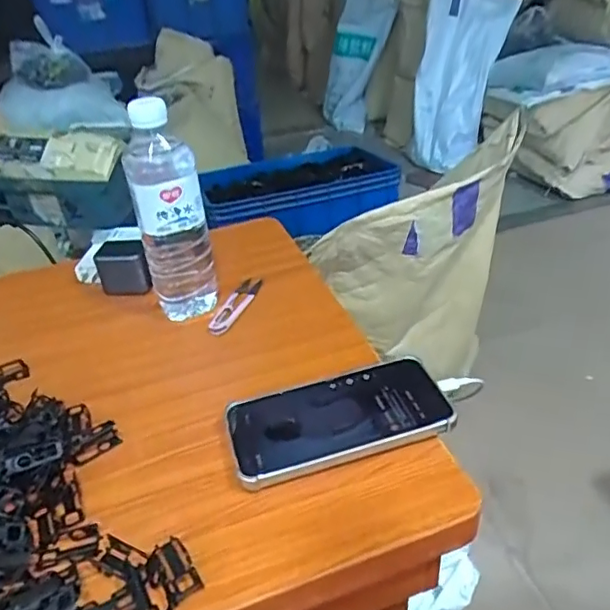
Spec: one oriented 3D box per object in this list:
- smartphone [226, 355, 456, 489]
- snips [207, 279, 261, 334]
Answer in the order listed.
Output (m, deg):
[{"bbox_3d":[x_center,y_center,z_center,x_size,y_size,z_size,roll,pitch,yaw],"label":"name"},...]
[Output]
[{"bbox_3d":[0.025,0.084,0.433,0.164,0.008,0.082,-14,36,-10],"label":"smartphone"},{"bbox_3d":[-0.072,-0.003,0.593,0.025,0.009,0.109,7,36,16],"label":"snips"}]

